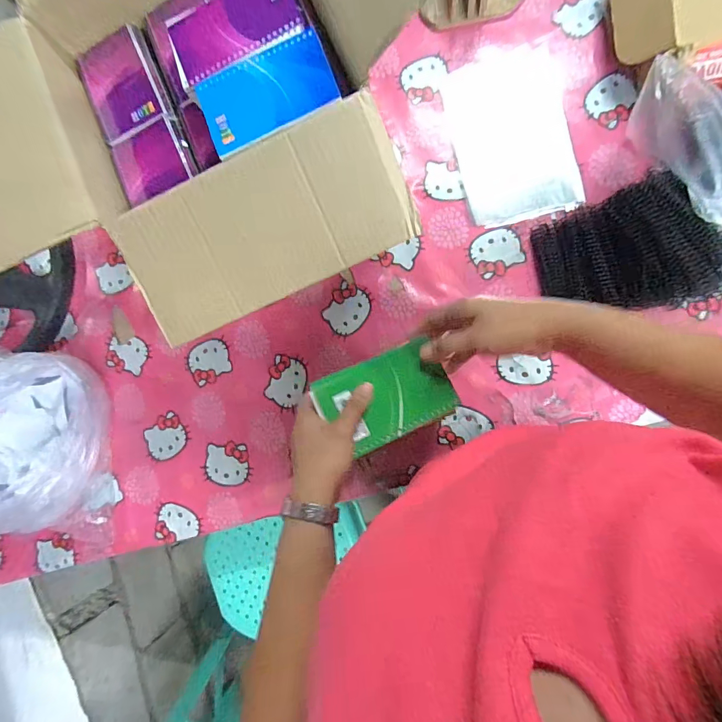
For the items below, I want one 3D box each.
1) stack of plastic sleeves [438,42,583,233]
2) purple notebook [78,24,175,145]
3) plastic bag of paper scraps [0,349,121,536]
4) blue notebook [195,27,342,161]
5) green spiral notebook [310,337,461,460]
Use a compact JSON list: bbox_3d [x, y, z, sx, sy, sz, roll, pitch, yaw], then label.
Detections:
[{"bbox_3d":[0.242,-0.365,0.645,0.173,0.015,0.283,-12,85,8],"label":"stack of plastic sleeves"},{"bbox_3d":[-0.299,-0.350,0.501,0.088,0.028,0.163,-25,77,0],"label":"purple notebook"},{"bbox_3d":[-0.554,0.138,0.662,0.221,0.160,0.298,-4,86,9],"label":"plastic bag of paper scraps"},{"bbox_3d":[-0.092,-0.260,0.389,0.130,0.009,0.088,-21,84,7],"label":"blue notebook"},{"bbox_3d":[0.025,0.036,0.413,0.130,0.018,0.087,-27,83,7],"label":"green spiral notebook"}]

